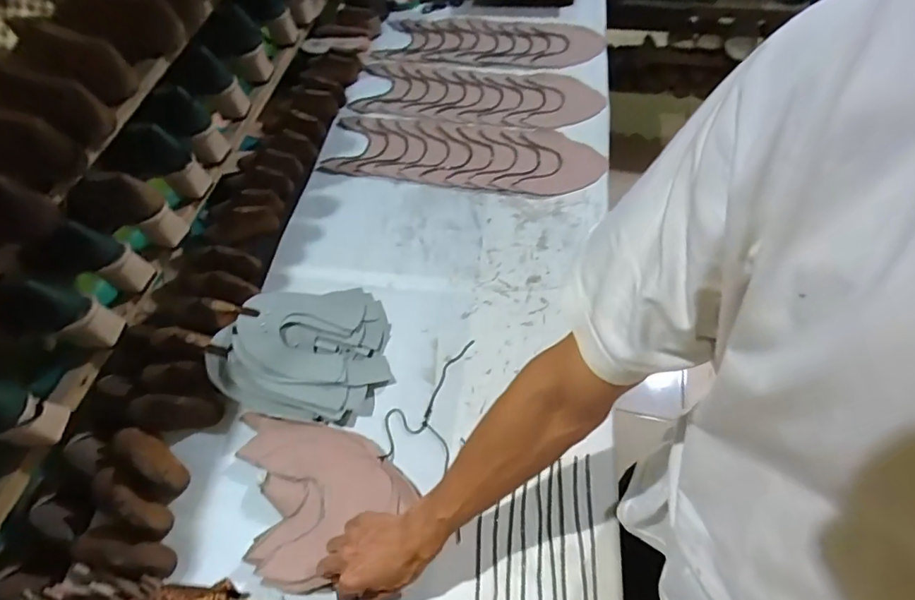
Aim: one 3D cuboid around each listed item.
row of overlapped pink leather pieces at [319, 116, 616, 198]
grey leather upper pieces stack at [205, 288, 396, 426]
[{"bbox_3d":[0.013,-0.286,0.985,0.525,0.012,0.180,5,59,6],"label":"row of overlapped pink leather pieces"},{"bbox_3d":[-0.220,0.084,0.720,0.246,0.087,0.194,-20,59,-9],"label":"grey leather upper pieces stack"}]

